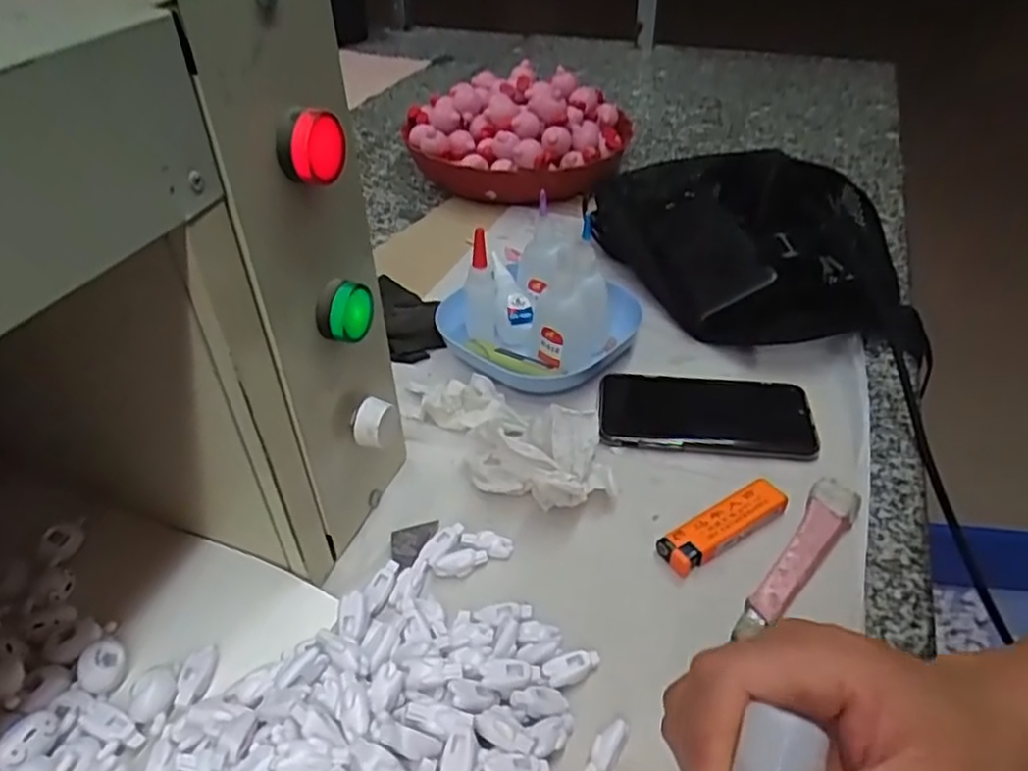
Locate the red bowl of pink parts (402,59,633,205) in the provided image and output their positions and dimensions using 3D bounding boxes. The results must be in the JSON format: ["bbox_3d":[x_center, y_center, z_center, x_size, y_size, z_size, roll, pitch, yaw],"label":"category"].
[{"bbox_3d":[-0.003,-0.282,0.783,0.245,0.076,0.211,11,41,14],"label":"red bowl of pink parts"}]

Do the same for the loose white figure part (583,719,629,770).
[{"bbox_3d":[0.040,0.159,0.309,0.010,0.006,0.029,28,63,26],"label":"loose white figure part"}]

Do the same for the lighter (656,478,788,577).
[{"bbox_3d":[0.119,0.077,0.401,0.080,0.011,0.024,-23,45,-24],"label":"lighter"}]

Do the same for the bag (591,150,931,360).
[{"bbox_3d":[0.188,-0.130,0.593,0.211,0.080,0.254,-7,40,-7],"label":"bag"}]

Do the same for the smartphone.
[{"bbox_3d":[0.125,0.019,0.475,0.134,0.009,0.070,3,38,8],"label":"smartphone"}]

